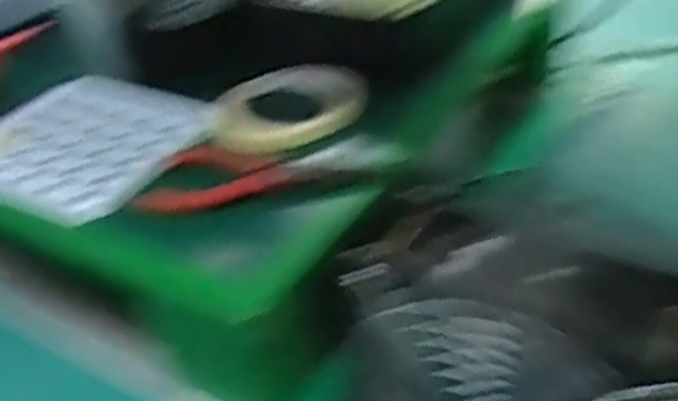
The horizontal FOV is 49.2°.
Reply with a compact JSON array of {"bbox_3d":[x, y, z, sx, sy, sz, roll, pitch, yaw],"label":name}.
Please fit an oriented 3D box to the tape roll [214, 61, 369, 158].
[{"bbox_3d":[-0.041,-0.069,0.527,0.103,0.024,0.103,-5,36,3],"label":"tape roll"}]

